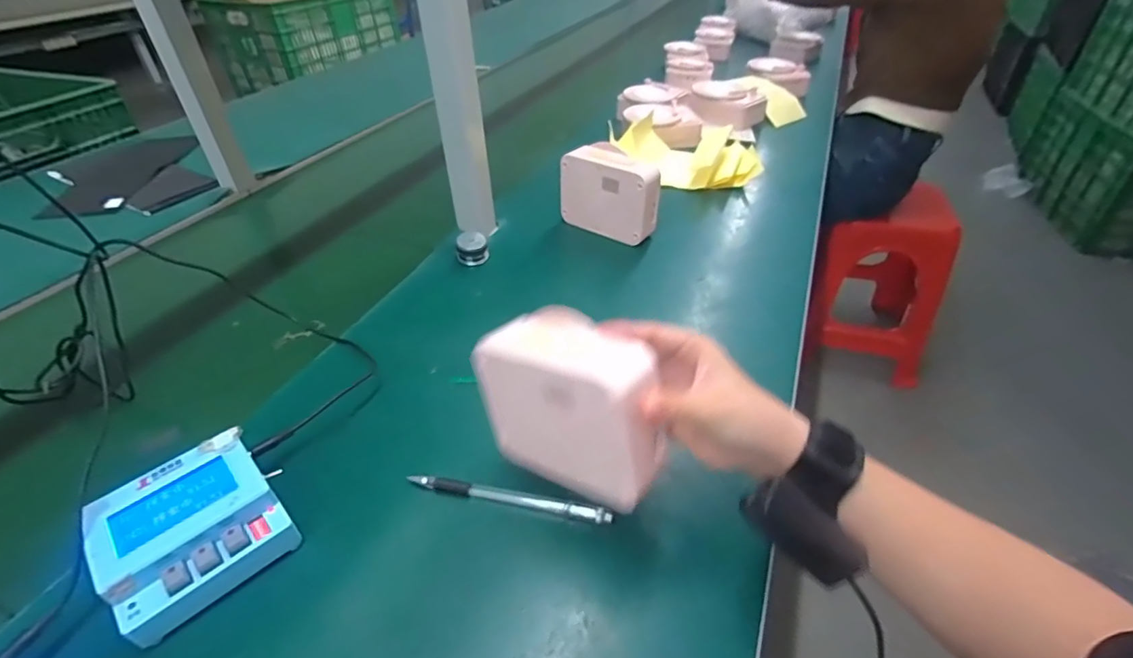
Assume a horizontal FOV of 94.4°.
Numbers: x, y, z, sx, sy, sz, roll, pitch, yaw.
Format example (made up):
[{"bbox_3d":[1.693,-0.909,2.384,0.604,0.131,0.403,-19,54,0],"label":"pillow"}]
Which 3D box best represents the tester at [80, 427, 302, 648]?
[{"bbox_3d":[-0.255,0.142,0.364,0.104,0.057,0.098,-33,49,-32],"label":"tester"}]

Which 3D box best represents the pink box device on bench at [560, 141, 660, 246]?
[{"bbox_3d":[0.056,-0.178,0.684,0.126,0.097,0.050,26,47,29],"label":"pink box device on bench"}]

